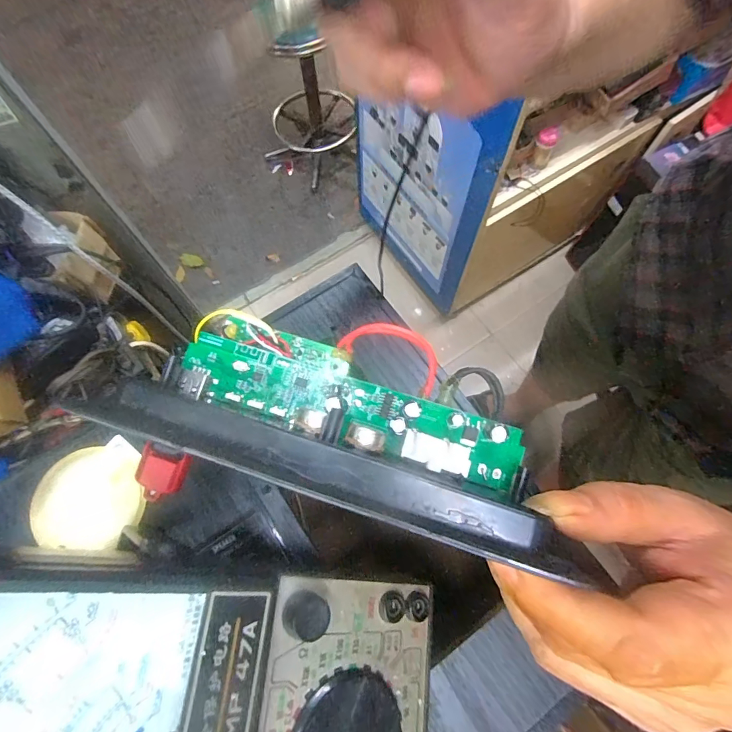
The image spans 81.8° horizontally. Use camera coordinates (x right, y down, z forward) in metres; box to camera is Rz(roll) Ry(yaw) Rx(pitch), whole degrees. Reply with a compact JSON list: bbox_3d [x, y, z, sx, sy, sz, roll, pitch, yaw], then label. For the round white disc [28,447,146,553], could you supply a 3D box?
[{"bbox_3d":[-0.147,0.070,0.222,0.055,0.004,0.051,-19,72,-6],"label":"round white disc"}]

